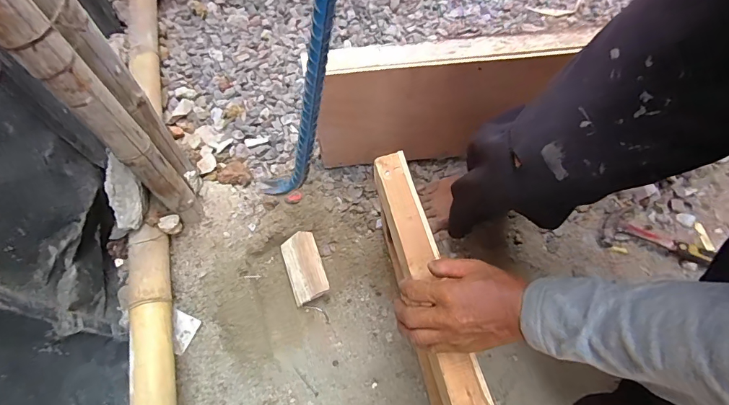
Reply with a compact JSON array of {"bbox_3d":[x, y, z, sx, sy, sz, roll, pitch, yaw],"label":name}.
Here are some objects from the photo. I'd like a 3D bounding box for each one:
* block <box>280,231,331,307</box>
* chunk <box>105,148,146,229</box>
[{"bbox_3d":[-0.110,0.121,0.756,0.066,0.057,0.118,-19,65,-8],"label":"block"},{"bbox_3d":[-0.381,-0.020,0.652,0.042,0.033,0.121,-9,103,-4],"label":"chunk"}]

